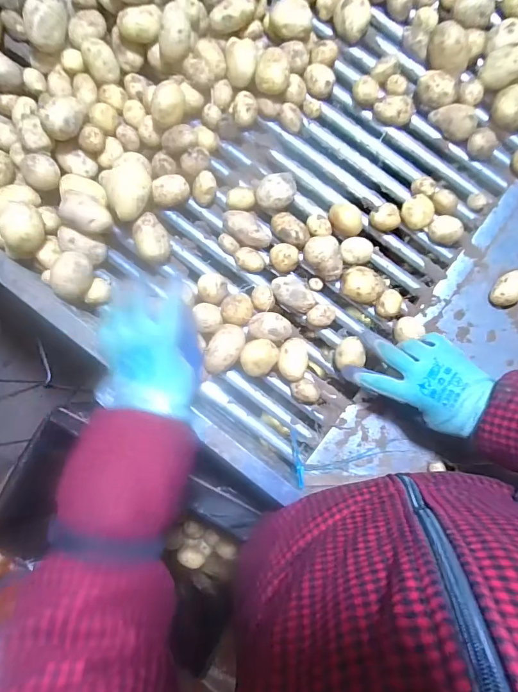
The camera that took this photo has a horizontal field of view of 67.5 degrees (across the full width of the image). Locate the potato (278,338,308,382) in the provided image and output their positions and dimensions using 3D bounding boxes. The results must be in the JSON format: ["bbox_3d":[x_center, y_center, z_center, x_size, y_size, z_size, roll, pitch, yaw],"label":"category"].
[{"bbox_3d":[0.044,0.017,0.500,0.036,0.031,0.053,0,85,2],"label":"potato"}]

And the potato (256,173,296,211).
[{"bbox_3d":[0.023,-0.198,0.503,0.051,0.037,0.038,-18,85,1],"label":"potato"}]

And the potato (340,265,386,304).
[{"bbox_3d":[0.131,-0.077,0.500,0.050,0.036,0.046,0,85,2],"label":"potato"}]

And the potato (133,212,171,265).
[{"bbox_3d":[-0.137,-0.137,0.504,0.041,0.042,0.052,-35,85,-1],"label":"potato"}]

